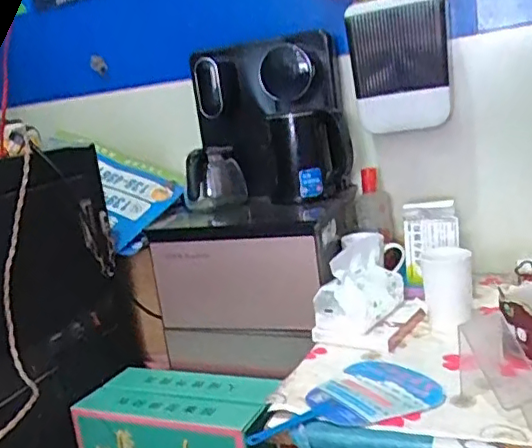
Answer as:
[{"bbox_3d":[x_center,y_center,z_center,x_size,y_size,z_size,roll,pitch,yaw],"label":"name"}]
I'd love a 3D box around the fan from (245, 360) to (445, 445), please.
[{"bbox_3d":[0.094,0.222,0.762,0.245,0.004,0.149,-9,12,-10],"label":"fan"}]

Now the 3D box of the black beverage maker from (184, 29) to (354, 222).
[{"bbox_3d":[0.003,-0.181,1.140,0.297,0.317,0.186,-5,12,8],"label":"black beverage maker"}]

